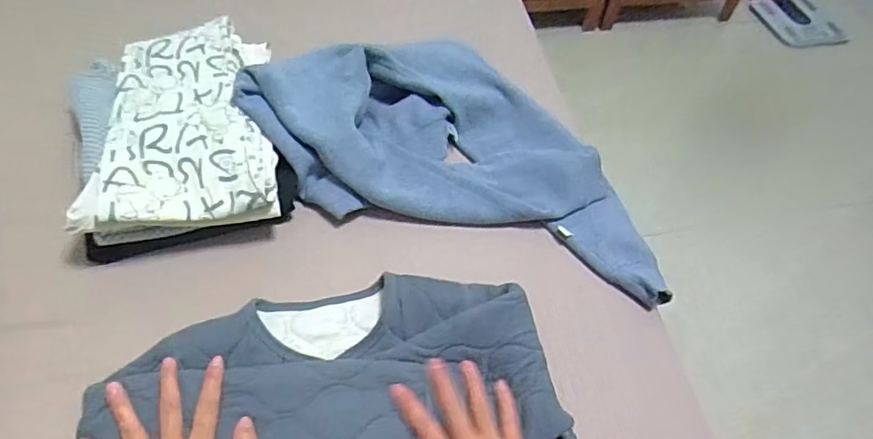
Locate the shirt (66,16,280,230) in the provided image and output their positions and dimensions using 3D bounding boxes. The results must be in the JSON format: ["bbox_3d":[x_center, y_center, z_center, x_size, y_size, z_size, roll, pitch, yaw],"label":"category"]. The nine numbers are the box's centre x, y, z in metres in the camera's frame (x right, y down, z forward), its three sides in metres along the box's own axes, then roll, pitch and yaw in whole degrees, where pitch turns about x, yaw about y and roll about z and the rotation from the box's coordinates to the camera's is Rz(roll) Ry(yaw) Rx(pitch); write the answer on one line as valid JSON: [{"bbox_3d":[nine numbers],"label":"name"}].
[{"bbox_3d":[-0.286,-0.112,0.654,0.197,0.059,0.269,-6,54,-9],"label":"shirt"}]

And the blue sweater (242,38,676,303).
[{"bbox_3d":[0.048,-0.102,0.712,0.514,0.096,0.304,18,54,9],"label":"blue sweater"}]

